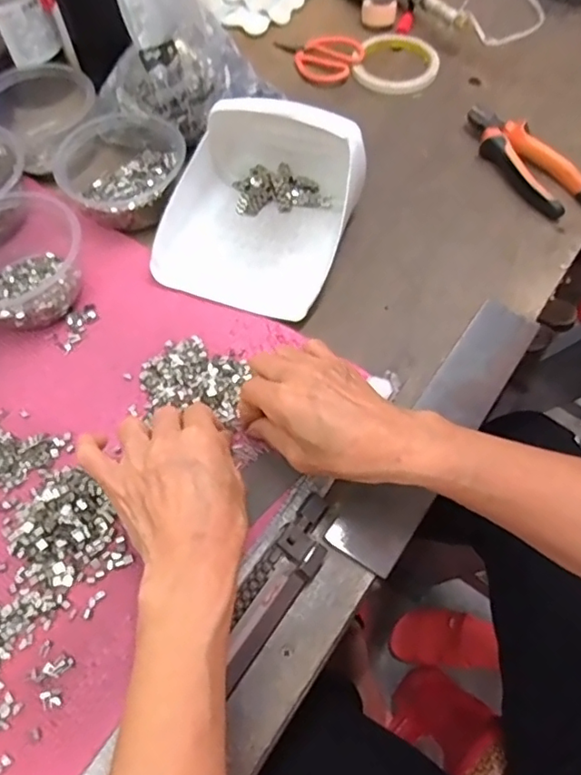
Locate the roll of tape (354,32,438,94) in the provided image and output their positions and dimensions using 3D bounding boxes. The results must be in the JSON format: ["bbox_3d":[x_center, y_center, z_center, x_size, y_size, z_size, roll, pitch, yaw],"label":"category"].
[{"bbox_3d":[0.121,-0.367,0.655,0.091,0.014,0.102,14,63,8],"label":"roll of tape"}]

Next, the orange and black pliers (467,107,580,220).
[{"bbox_3d":[0.228,-0.226,0.565,0.055,0.029,0.152,-26,64,-13],"label":"orange and black pliers"}]

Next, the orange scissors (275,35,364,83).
[{"bbox_3d":[0.029,-0.377,0.656,0.104,0.015,0.065,14,63,8],"label":"orange scissors"}]

